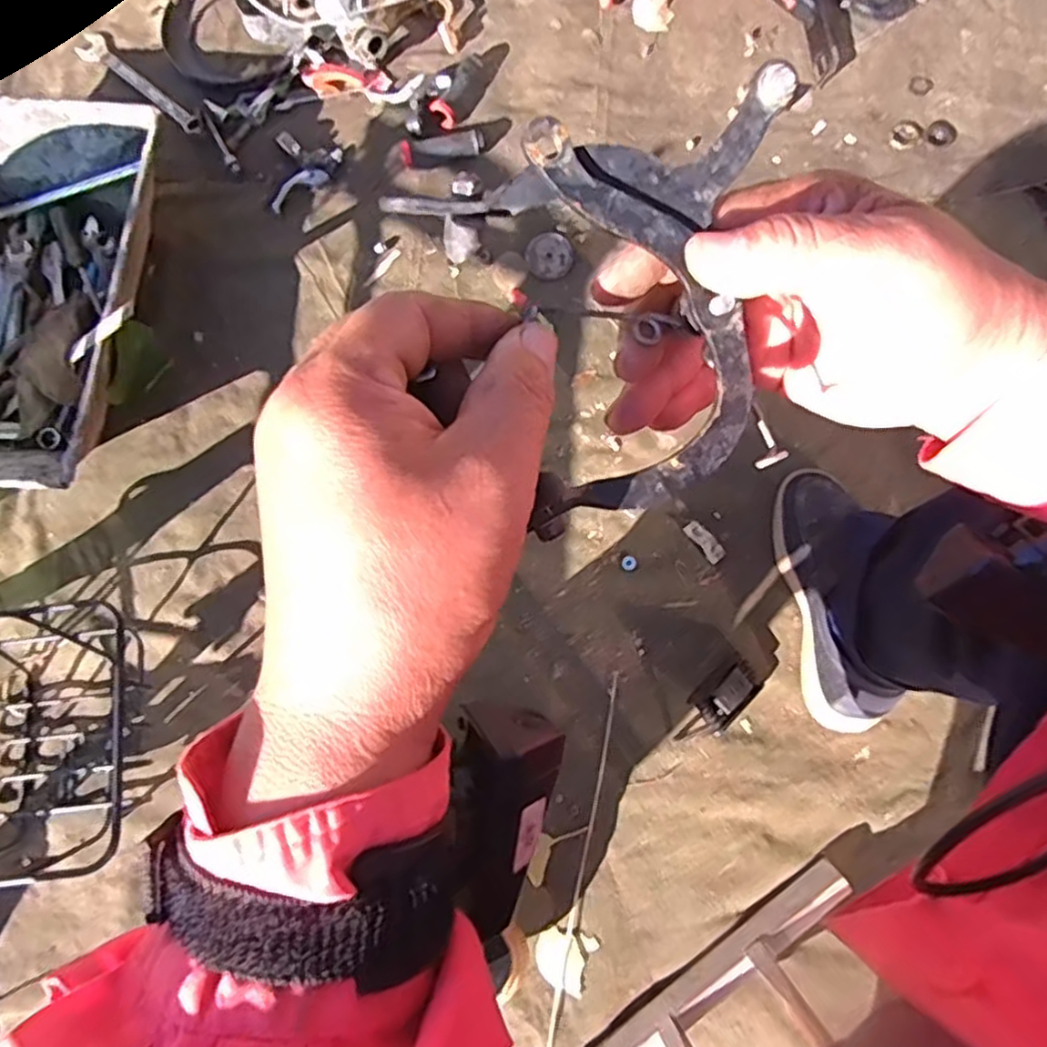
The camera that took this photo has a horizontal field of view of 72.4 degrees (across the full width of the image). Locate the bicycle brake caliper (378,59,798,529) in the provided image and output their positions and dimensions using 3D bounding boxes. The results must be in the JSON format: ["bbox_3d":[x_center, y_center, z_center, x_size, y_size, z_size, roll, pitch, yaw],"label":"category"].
[{"bbox_3d":[0.037,-0.066,0.225,0.110,0.034,0.117,-13,98,-10],"label":"bicycle brake caliper"}]

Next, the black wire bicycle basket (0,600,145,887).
[{"bbox_3d":[-0.561,0.230,0.716,0.242,0.127,0.248,-11,78,-2],"label":"black wire bicycle basket"}]

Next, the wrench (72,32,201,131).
[{"bbox_3d":[-0.506,-0.585,0.950,0.229,0.014,0.037,38,80,8],"label":"wrench"}]

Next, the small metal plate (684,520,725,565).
[{"bbox_3d":[0.203,0.020,0.800,0.023,0.004,0.053,-38,80,-8],"label":"small metal plate"}]

